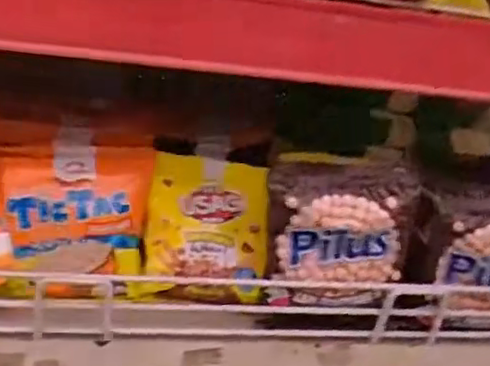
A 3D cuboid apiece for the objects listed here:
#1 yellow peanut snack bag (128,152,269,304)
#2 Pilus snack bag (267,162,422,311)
[{"bbox_3d":[-0.025,0.029,0.436,0.082,0.099,0.016,8,-20,-4],"label":"yellow peanut snack bag"},{"bbox_3d":[0.060,0.033,0.412,0.093,0.092,0.027,4,19,-11],"label":"Pilus snack bag"}]

